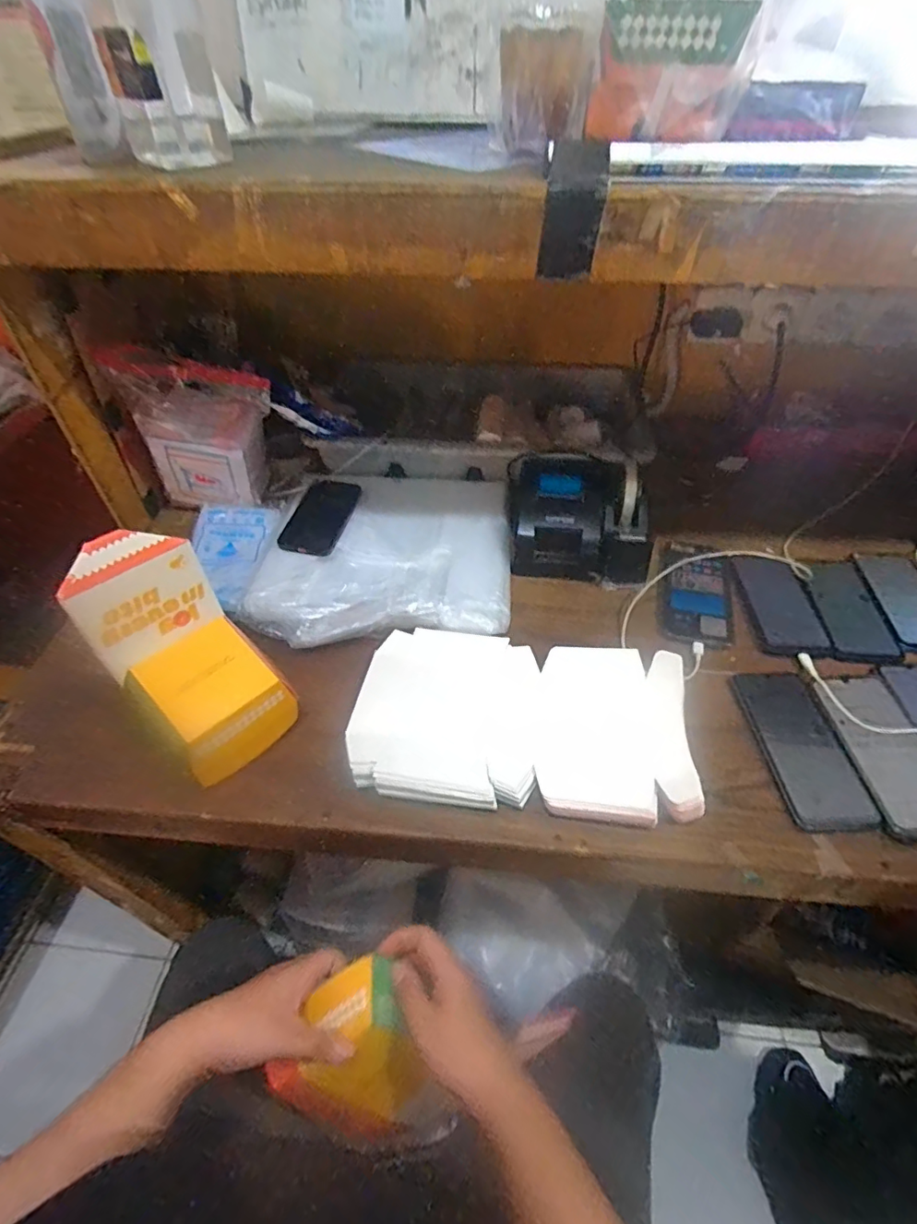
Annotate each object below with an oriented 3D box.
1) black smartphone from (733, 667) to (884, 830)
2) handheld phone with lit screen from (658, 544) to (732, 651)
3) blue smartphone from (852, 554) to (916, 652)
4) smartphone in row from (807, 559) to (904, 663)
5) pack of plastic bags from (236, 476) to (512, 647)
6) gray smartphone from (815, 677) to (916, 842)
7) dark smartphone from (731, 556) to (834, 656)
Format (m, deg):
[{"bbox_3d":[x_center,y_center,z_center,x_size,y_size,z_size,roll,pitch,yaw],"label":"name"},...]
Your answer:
[{"bbox_3d":[0.339,0.128,0.534,0.071,0.010,0.169,-2,47,-1],"label":"black smartphone"},{"bbox_3d":[0.299,-0.028,0.671,0.081,0.017,0.162,12,48,12],"label":"handheld phone with lit screen"},{"bbox_3d":[0.545,-0.016,0.656,0.069,0.009,0.158,4,47,4],"label":"blue smartphone"},{"bbox_3d":[0.473,-0.005,0.653,0.074,0.007,0.164,7,47,7],"label":"smartphone in row"},{"bbox_3d":[-0.092,-0.083,0.710,0.315,0.028,0.302,2,48,1],"label":"pack of plastic bags"},{"bbox_3d":[0.418,0.136,0.526,0.081,0.013,0.166,-2,47,-2],"label":"gray smartphone"},{"bbox_3d":[0.389,-0.009,0.654,0.083,0.009,0.153,3,47,3],"label":"dark smartphone"}]

